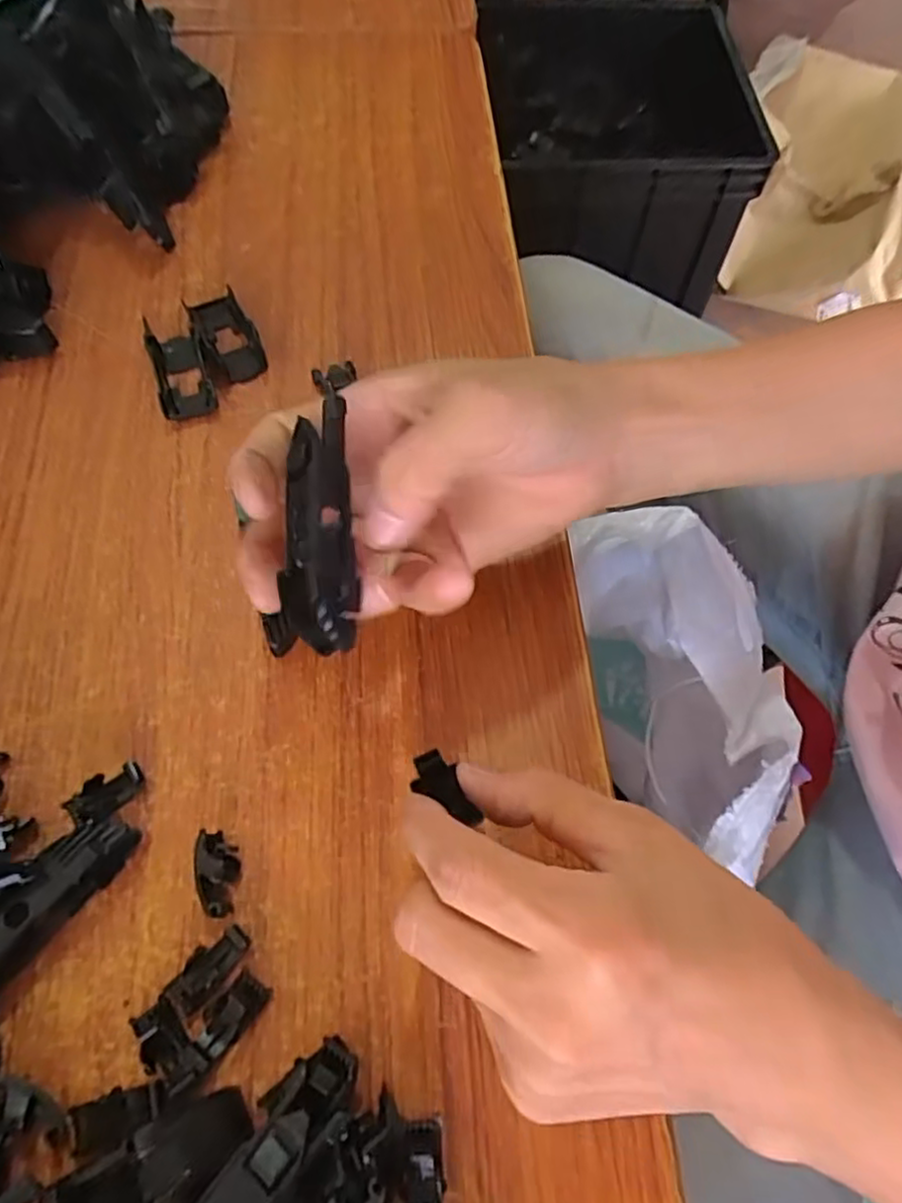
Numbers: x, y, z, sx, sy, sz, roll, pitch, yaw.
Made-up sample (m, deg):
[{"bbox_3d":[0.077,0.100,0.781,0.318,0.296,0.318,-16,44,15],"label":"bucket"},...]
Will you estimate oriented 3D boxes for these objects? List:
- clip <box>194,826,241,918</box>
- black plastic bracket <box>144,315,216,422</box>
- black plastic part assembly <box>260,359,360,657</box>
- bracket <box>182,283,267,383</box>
[{"bbox_3d":[-0.075,0.087,0.223,0.011,0.013,0.025,-3,63,-4],"label":"clip"},{"bbox_3d":[-0.123,-0.107,0.316,0.023,0.017,0.053,-18,65,-12],"label":"black plastic bracket"},{"bbox_3d":[-0.039,-0.027,0.196,0.024,0.012,0.081,0,84,-3],"label":"black plastic part assembly"},{"bbox_3d":[-0.106,-0.127,0.328,0.024,0.015,0.053,-23,66,-14],"label":"bracket"}]

